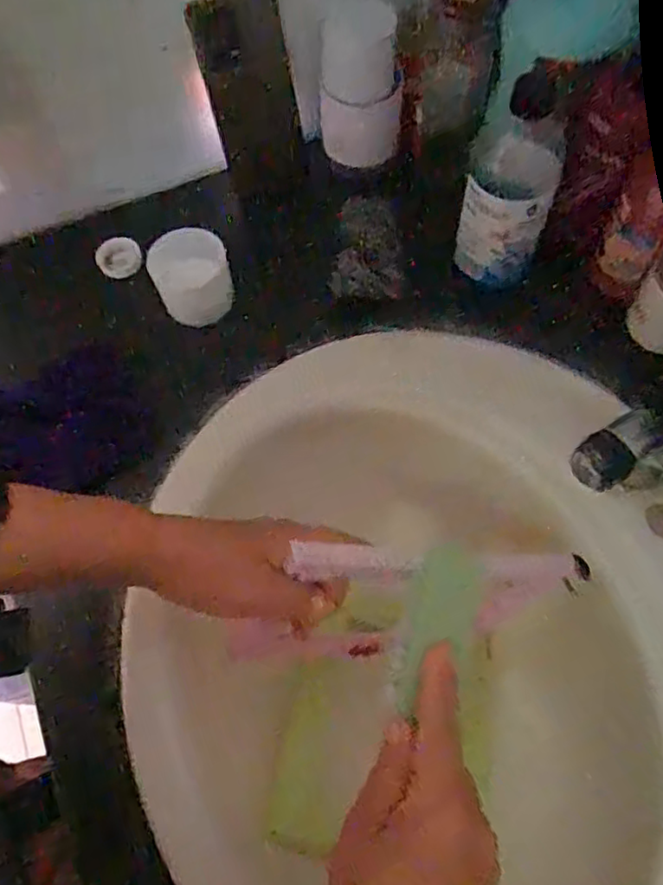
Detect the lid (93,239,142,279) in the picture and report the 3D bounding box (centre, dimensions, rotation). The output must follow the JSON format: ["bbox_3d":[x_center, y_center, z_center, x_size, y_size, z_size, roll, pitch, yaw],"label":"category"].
[{"bbox_3d":[-0.198,-0.171,0.597,0.040,0.005,0.037,2,82,-12],"label":"lid"}]

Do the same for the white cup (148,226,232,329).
[{"bbox_3d":[-0.119,-0.142,0.552,0.065,0.055,0.057,-22,66,-8],"label":"white cup"}]

